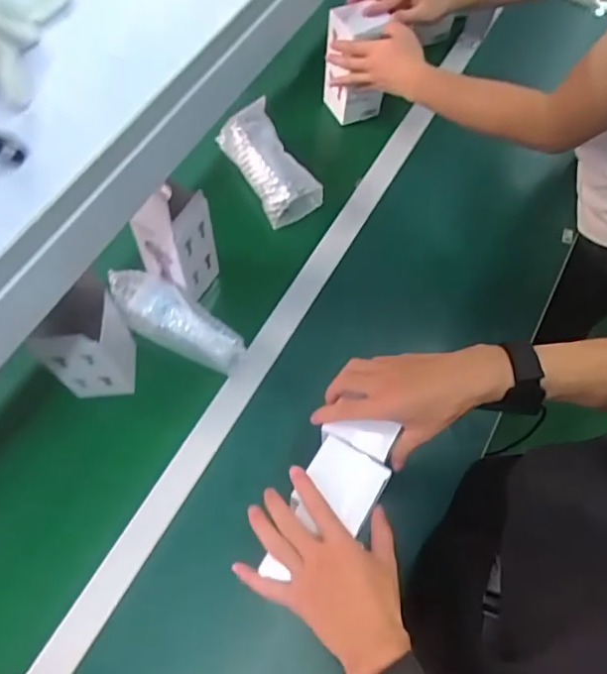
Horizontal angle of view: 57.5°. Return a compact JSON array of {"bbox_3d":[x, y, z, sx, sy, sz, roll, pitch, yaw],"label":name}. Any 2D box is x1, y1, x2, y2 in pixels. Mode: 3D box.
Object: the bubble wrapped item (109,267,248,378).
[{"bbox_3d":[-0.166,-0.021,0.728,0.191,0.049,0.069,33,68,-2],"label":"bubble wrapped item"}]

